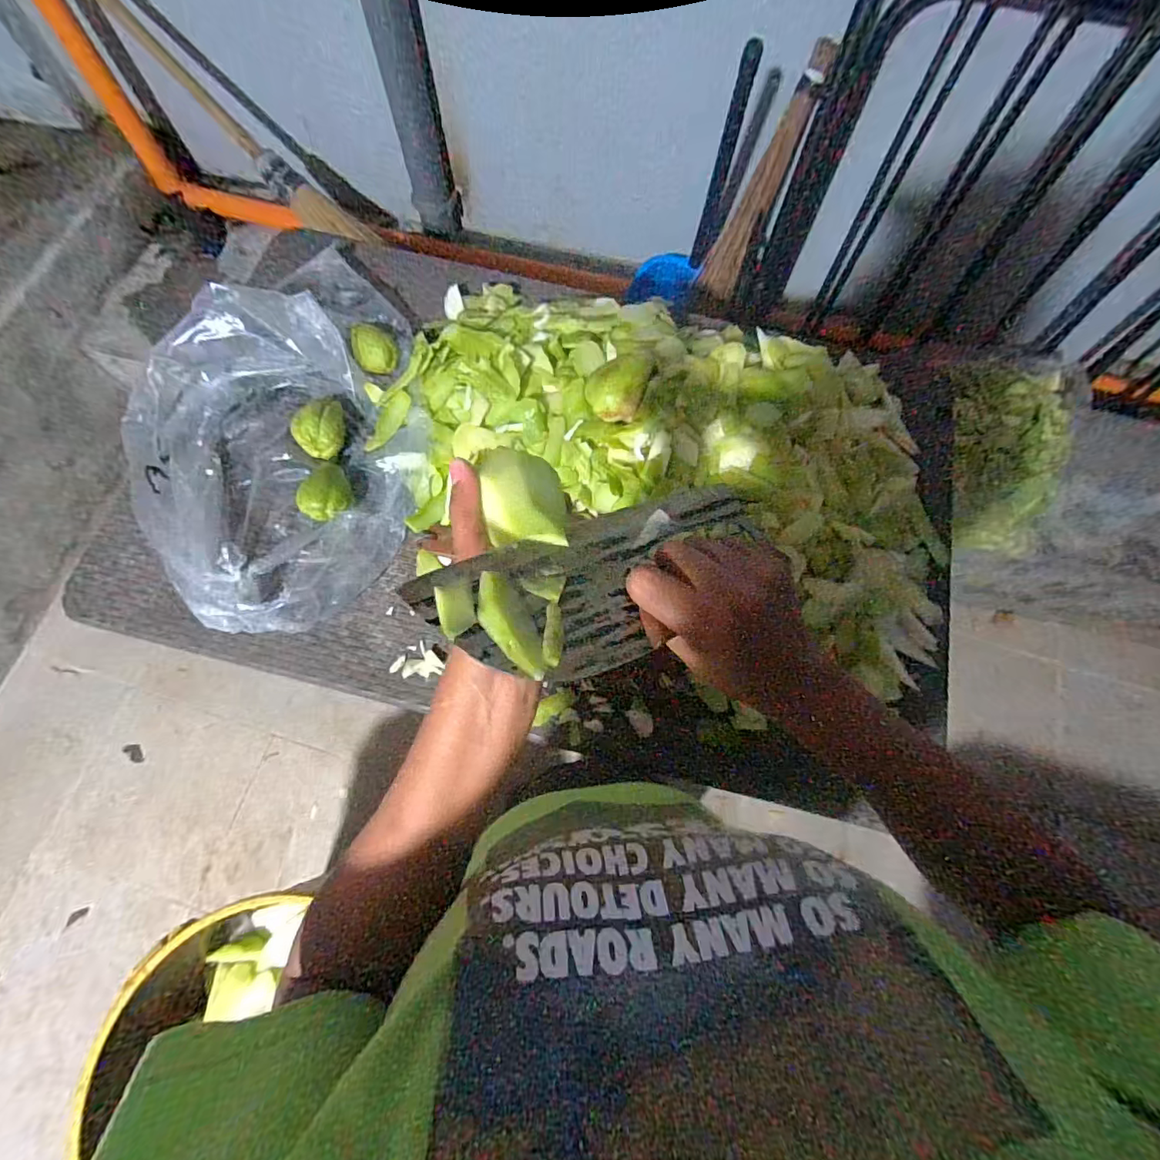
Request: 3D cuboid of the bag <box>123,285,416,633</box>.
[{"bbox_3d":[-0.422,-0.162,0.695,0.342,0.120,0.419,-34,76,-12],"label":"bag"}]

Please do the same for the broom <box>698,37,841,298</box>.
[{"bbox_3d":[0.386,-0.821,1.062,0.090,0.440,0.068,41,51,11],"label":"broom"}]

